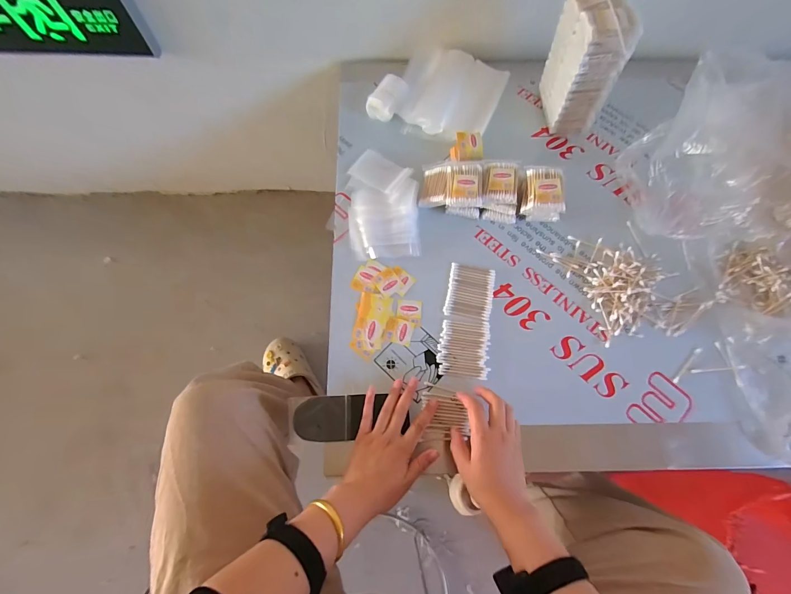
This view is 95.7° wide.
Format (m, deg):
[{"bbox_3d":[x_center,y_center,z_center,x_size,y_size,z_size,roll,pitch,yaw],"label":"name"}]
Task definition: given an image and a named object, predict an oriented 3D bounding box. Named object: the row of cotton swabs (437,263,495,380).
[{"bbox_3d":[0.113,0.035,0.568,0.078,0.005,0.179,7,73,2],"label":"row of cotton swabs"}]

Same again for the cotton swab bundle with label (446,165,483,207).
[{"bbox_3d":[0.115,-0.187,0.596,0.057,0.018,0.076,1,70,0],"label":"cotton swab bundle with label"}]

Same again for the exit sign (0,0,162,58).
[{"bbox_3d":[-0.621,-0.507,0.636,0.310,0.158,0.030,-5,71,-2],"label":"exit sign"}]

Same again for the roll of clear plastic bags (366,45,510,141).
[{"bbox_3d":[0.089,-0.399,0.700,0.216,0.044,0.200,24,74,7],"label":"roll of clear plastic bags"}]

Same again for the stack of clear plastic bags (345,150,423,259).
[{"bbox_3d":[-0.022,-0.166,0.624,0.118,0.026,0.202,-4,73,-1],"label":"stack of clear plastic bags"}]

